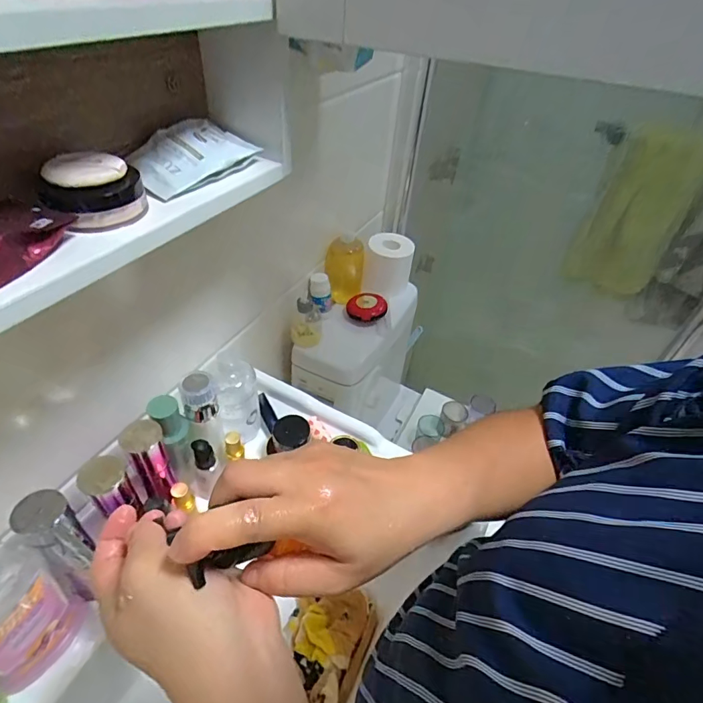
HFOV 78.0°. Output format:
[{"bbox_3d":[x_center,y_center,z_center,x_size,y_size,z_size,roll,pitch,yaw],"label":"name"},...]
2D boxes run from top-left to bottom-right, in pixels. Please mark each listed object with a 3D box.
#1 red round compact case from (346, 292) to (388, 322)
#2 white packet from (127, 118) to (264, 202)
[{"bbox_3d":[0.031,-0.092,0.908,0.087,0.033,0.069,-2,44,-9],"label":"red round compact case"},{"bbox_3d":[-0.152,-0.190,0.411,0.073,0.032,0.123,30,48,23],"label":"white packet"}]

